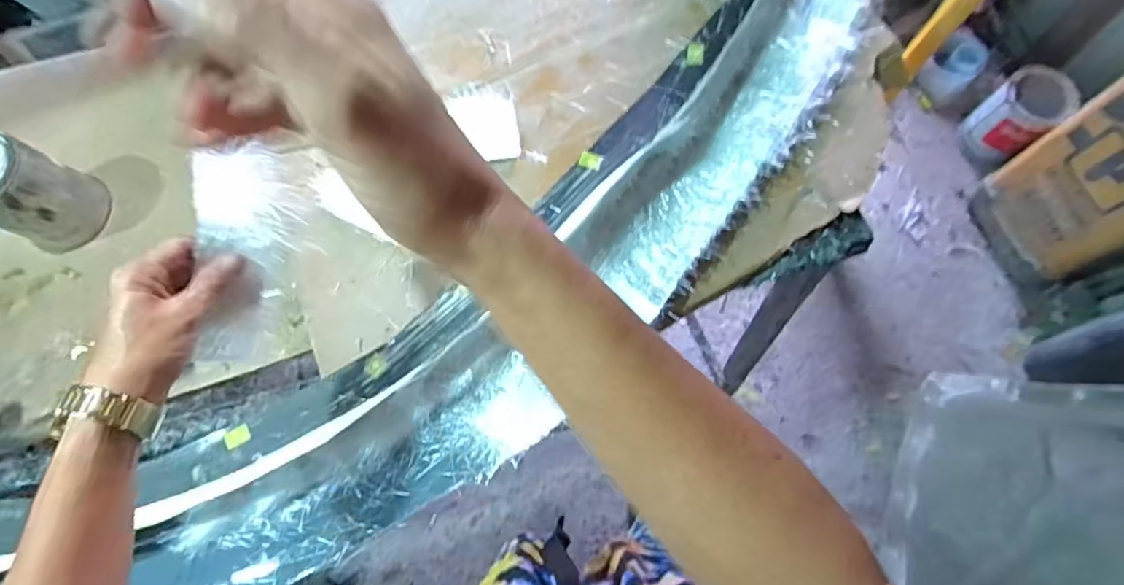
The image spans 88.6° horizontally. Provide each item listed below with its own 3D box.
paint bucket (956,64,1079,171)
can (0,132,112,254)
[{"bbox_3d":[1.169,-0.455,1.484,0.197,0.196,0.161,-35,75,-10],"label":"paint bucket"},{"bbox_3d":[-0.665,-0.125,0.718,0.106,0.125,0.114,18,74,6],"label":"can"}]

